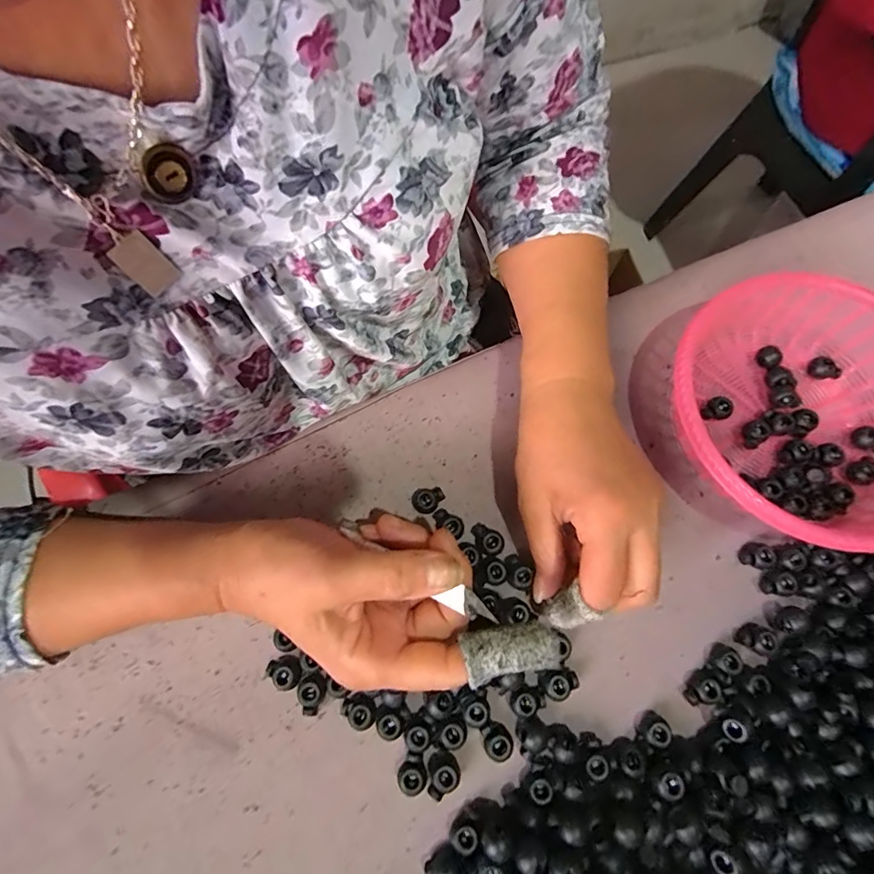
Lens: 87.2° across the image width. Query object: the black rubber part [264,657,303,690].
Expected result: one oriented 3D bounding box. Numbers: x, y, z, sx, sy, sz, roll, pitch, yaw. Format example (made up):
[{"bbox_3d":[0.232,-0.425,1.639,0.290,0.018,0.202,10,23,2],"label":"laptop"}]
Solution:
[{"bbox_3d":[-0.086,0.133,0.261,0.019,0.013,0.014,41,75,11],"label":"black rubber part"}]

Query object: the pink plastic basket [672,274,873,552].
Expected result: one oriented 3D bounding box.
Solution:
[{"bbox_3d":[0.230,-0.012,0.292,0.167,0.052,0.159,-33,76,-12],"label":"pink plastic basket"}]

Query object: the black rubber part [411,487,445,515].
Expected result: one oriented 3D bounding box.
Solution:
[{"bbox_3d":[-0.005,0.040,0.292,0.020,0.010,0.015,-32,76,-11],"label":"black rubber part"}]

